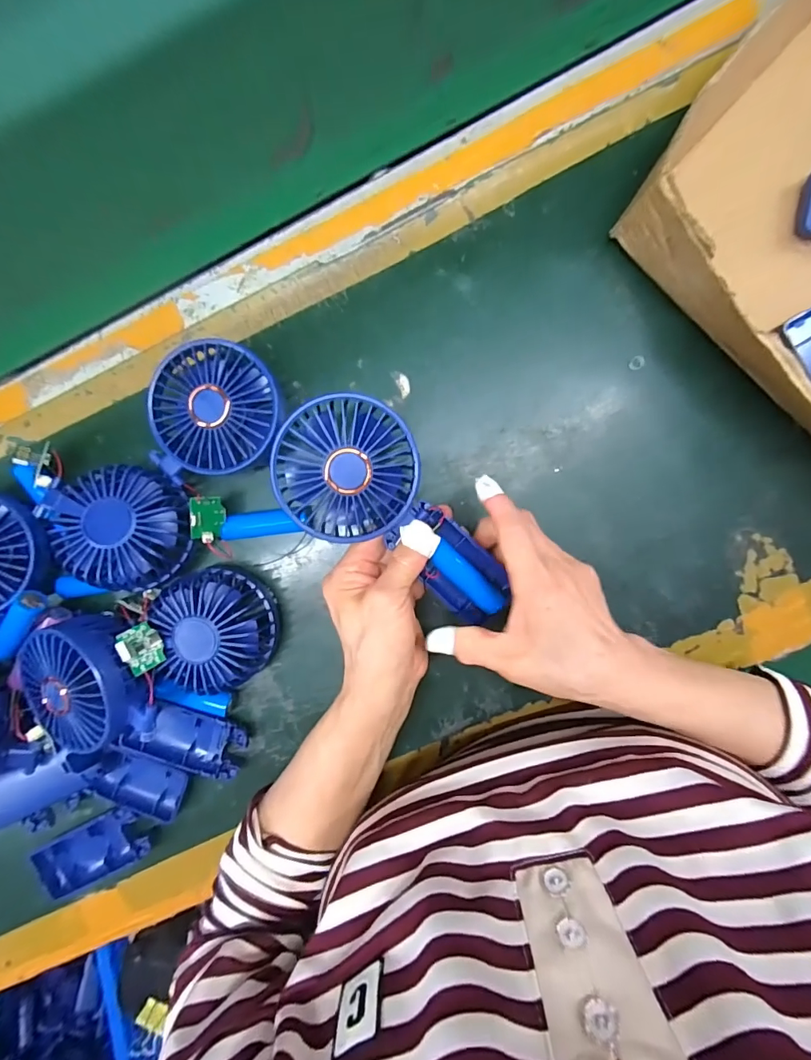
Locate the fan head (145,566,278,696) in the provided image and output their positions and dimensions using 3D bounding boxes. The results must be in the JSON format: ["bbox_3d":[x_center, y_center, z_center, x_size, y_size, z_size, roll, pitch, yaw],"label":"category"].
[{"bbox_3d":[-0.134,0.070,0.326,0.075,0.047,0.084,-9,93,4],"label":"fan head"}]

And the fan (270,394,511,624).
[{"bbox_3d":[-0.003,-0.008,0.295,0.175,0.048,0.081,42,95,-15],"label":"fan"}]

